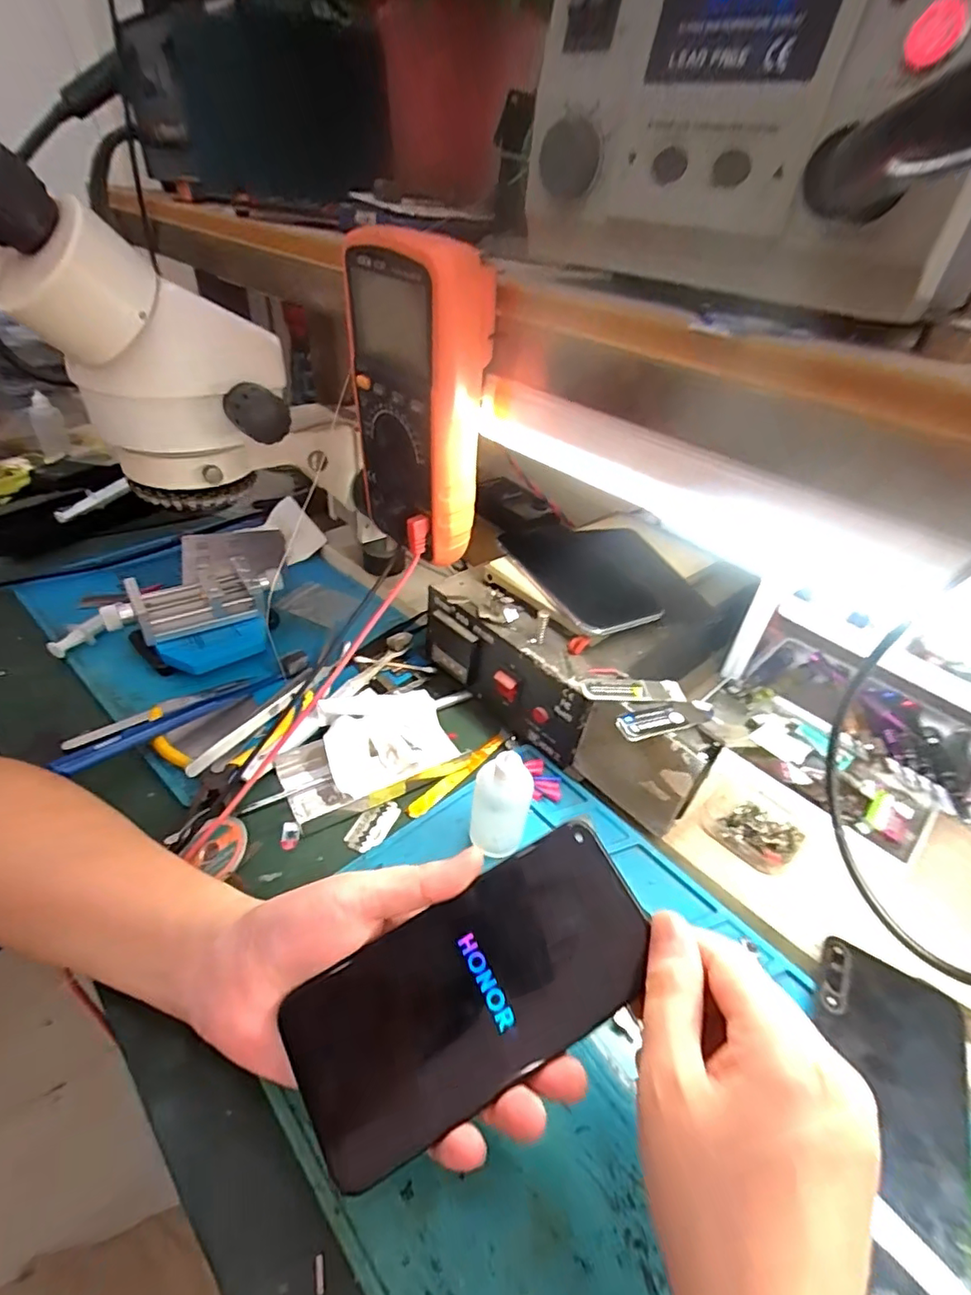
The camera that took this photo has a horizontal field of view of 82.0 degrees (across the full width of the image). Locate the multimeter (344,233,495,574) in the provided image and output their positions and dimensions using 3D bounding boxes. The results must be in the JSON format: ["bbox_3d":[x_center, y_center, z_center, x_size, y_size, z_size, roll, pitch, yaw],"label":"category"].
[{"bbox_3d":[-0.043,-0.147,0.348,0.052,0.171,0.090,-29,51,-36],"label":"multimeter"}]

